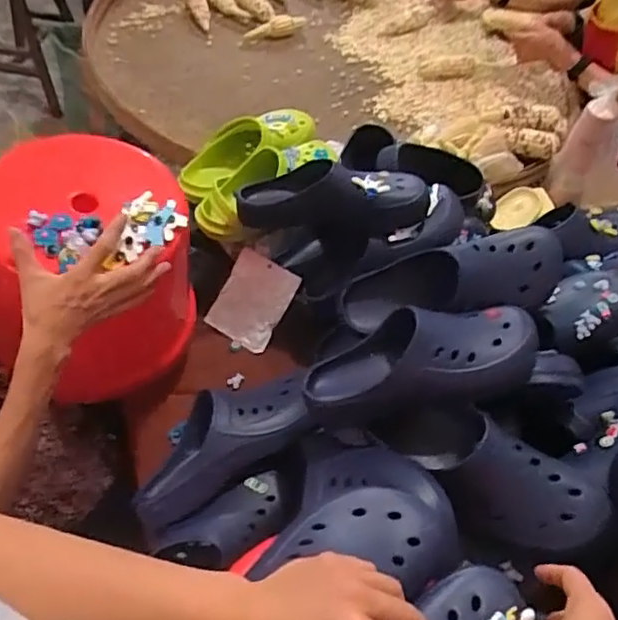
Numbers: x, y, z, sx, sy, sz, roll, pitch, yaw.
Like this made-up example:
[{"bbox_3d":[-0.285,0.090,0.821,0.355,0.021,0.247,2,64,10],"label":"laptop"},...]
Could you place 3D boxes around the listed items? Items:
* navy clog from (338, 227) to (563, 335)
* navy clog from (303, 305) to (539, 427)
[{"bbox_3d":[0.187,-0.036,0.844,0.296,0.093,0.087,-12,50,10],"label":"navy clog"},{"bbox_3d":[0.133,0.052,0.766,0.275,0.089,0.104,-8,52,-8],"label":"navy clog"}]

